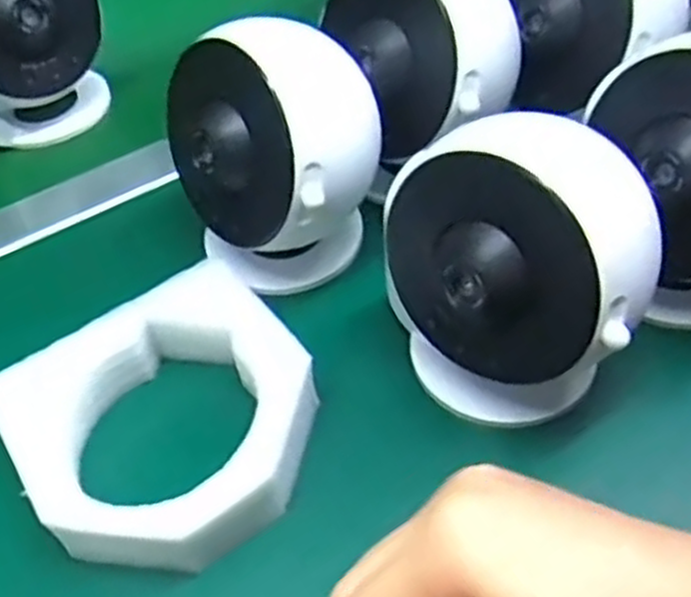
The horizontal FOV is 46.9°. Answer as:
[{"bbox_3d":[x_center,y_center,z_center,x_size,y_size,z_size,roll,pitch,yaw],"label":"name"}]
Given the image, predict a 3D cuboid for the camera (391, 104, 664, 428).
[{"bbox_3d":[0.068,-0.011,0.330,0.107,0.117,0.071,21,54,23],"label":"camera"}]

